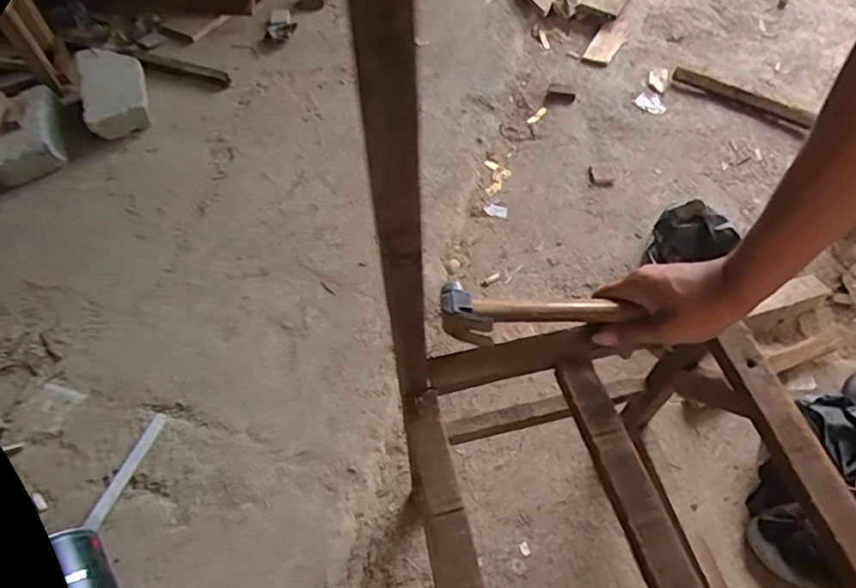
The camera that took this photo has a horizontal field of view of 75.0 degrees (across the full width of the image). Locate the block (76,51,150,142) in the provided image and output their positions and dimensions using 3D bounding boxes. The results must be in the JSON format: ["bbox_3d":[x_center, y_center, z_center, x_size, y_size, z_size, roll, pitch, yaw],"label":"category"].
[{"bbox_3d":[-0.659,-0.436,1.173,0.129,0.057,0.211,-13,72,-23],"label":"block"}]

